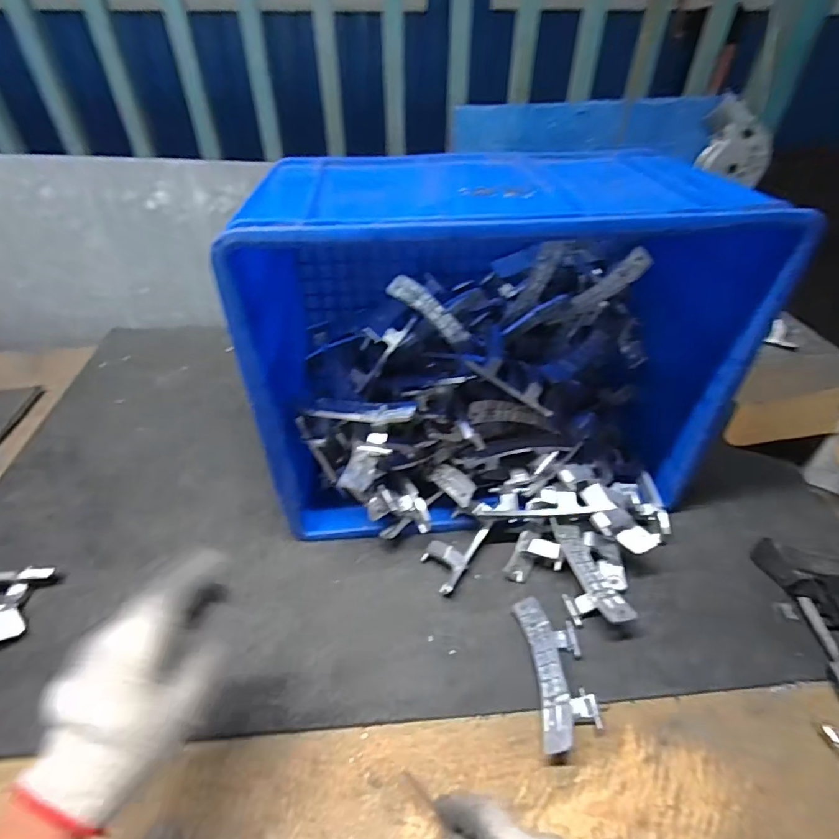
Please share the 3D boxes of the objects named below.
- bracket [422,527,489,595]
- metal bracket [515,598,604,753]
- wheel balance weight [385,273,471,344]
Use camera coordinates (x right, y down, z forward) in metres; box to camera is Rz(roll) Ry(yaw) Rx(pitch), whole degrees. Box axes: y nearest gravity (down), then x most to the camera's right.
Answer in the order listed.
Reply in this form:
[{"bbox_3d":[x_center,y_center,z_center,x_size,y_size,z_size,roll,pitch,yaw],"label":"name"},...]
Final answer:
[{"bbox_3d":[0.039,0.172,0.602,0.058,0.033,0.093,23,46,24],"label":"bracket"},{"bbox_3d":[0.145,0.259,0.494,0.061,0.037,0.150,-2,42,-2],"label":"metal bracket"},{"bbox_3d":[0.014,-0.149,0.642,0.125,0.029,0.019,39,46,-6],"label":"wheel balance weight"}]

